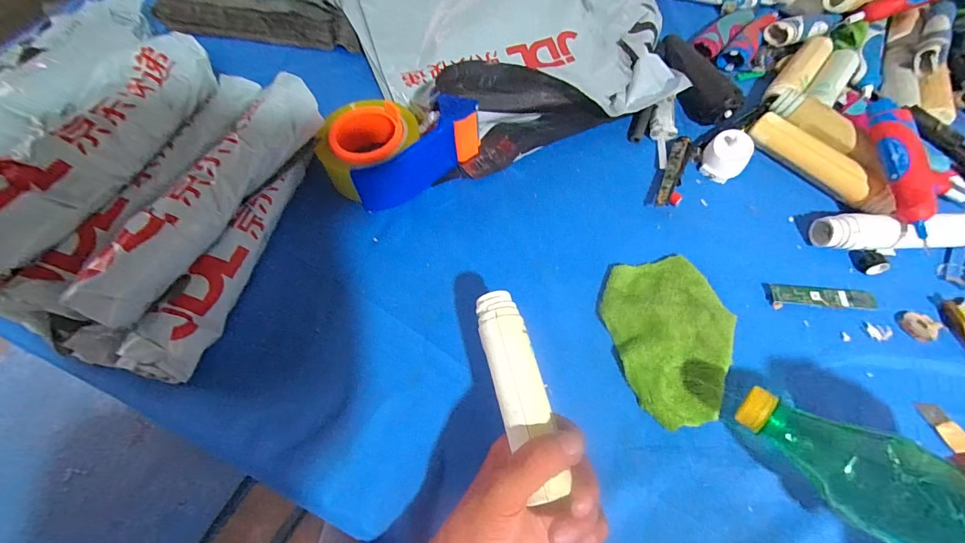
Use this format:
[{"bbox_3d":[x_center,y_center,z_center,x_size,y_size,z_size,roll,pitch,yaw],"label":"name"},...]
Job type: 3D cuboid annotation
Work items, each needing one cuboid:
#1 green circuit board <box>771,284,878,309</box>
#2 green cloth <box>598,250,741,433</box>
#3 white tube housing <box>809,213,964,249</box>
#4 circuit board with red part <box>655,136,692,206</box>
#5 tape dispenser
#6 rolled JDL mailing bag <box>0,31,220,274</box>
[{"bbox_3d":[0.316,0.023,0.373,0.093,0.005,0.018,4,61,1],"label":"green circuit board"},{"bbox_3d":[0.167,0.052,0.348,0.104,0.013,0.141,-12,62,-7],"label":"green cloth"},{"bbox_3d":[0.402,-0.039,0.387,0.143,0.027,0.039,-2,61,-2],"label":"white tube housing"},{"bbox_3d":[0.207,-0.105,0.432,0.025,0.014,0.102,22,63,11],"label":"circuit board with red part"},{"bbox_3d":[-0.085,-0.136,0.423,0.159,0.058,0.090,-32,67,-16],"label":"tape dispenser"},{"bbox_3d":[-0.327,-0.099,0.332,0.072,0.049,0.257,22,63,11],"label":"rolled JDL mailing bag"}]

